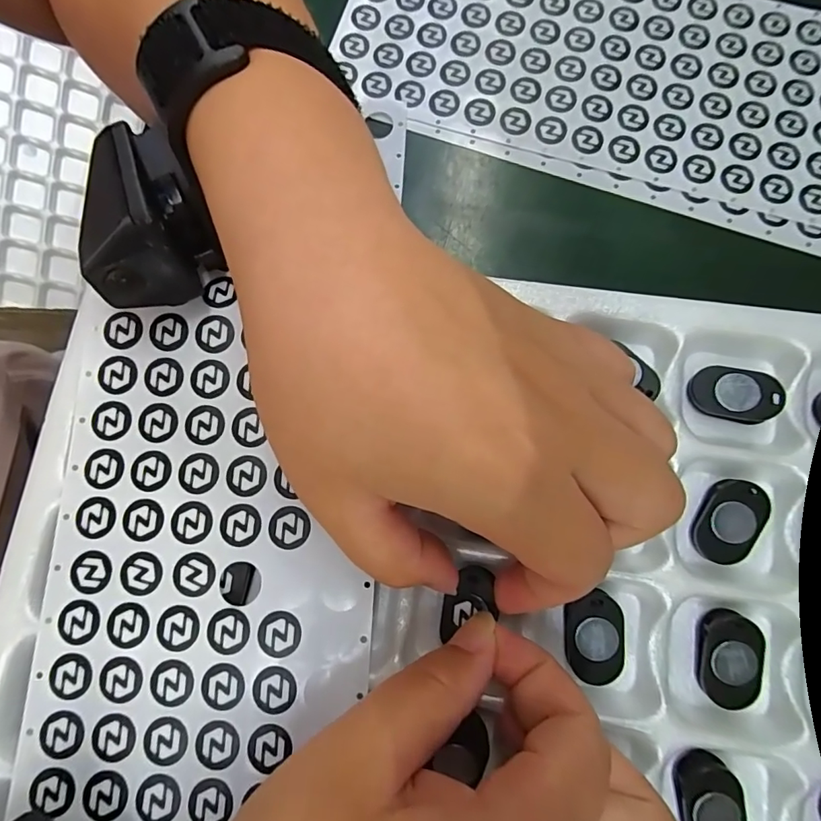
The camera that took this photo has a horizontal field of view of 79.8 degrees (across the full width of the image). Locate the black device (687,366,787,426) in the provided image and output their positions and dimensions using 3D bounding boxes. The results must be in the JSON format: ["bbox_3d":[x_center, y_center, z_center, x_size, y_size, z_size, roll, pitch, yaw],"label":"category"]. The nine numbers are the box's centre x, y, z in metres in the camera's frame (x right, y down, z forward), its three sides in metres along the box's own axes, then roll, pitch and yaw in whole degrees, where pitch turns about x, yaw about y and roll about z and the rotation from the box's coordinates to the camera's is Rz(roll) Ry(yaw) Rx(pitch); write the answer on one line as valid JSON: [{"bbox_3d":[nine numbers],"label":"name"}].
[{"bbox_3d":[0.114,-0.005,0.174,0.028,0.007,0.019,10,84,18],"label":"black device"}]

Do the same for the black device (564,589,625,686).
[{"bbox_3d":[0.060,0.074,0.158,0.018,0.005,0.028,-3,79,2],"label":"black device"}]

